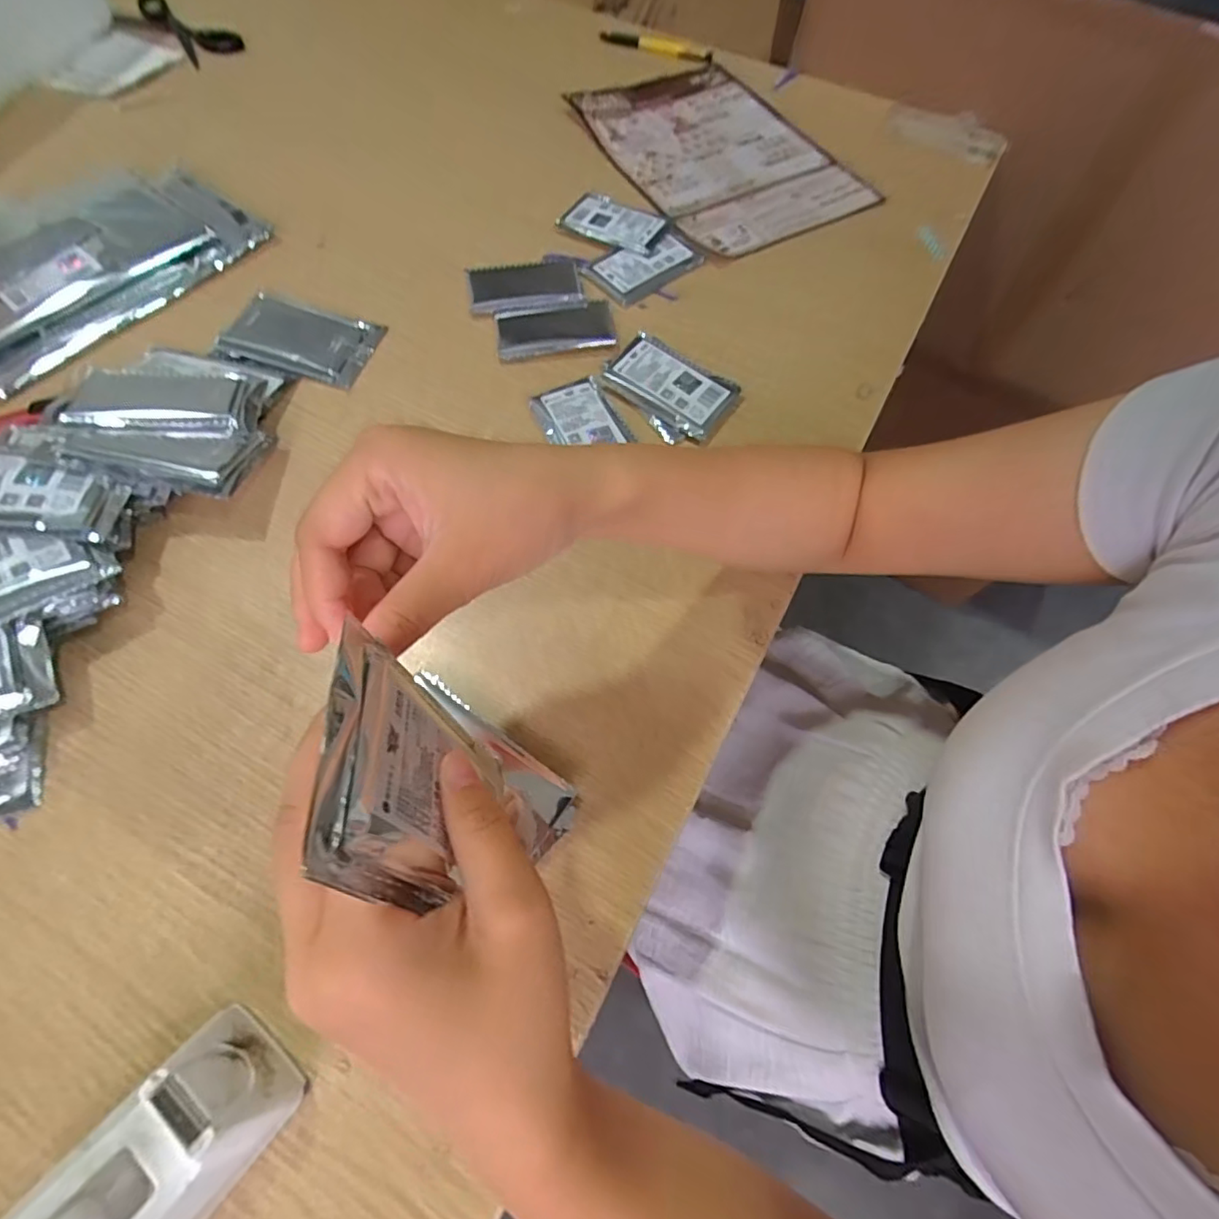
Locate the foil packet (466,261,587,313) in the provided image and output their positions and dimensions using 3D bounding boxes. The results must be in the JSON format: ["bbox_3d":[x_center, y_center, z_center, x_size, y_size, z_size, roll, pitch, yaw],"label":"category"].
[{"bbox_3d":[-0.072,-0.277,0.485,0.094,0.015,0.060,-9,66,-7],"label":"foil packet"}]

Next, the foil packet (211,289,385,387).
[{"bbox_3d":[-0.244,-0.220,0.452,0.116,0.007,0.073,18,66,5],"label":"foil packet"}]

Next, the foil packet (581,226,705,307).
[{"bbox_3d":[0.034,-0.307,0.500,0.101,0.010,0.058,-35,71,-17],"label":"foil packet"}]

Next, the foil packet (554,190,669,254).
[{"bbox_3d":[0.003,-0.356,0.519,0.094,0.008,0.050,28,75,11],"label":"foil packet"}]

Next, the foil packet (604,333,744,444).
[{"bbox_3d":[0.045,-0.169,0.435,0.097,0.015,0.069,35,68,13],"label":"foil packet"}]

